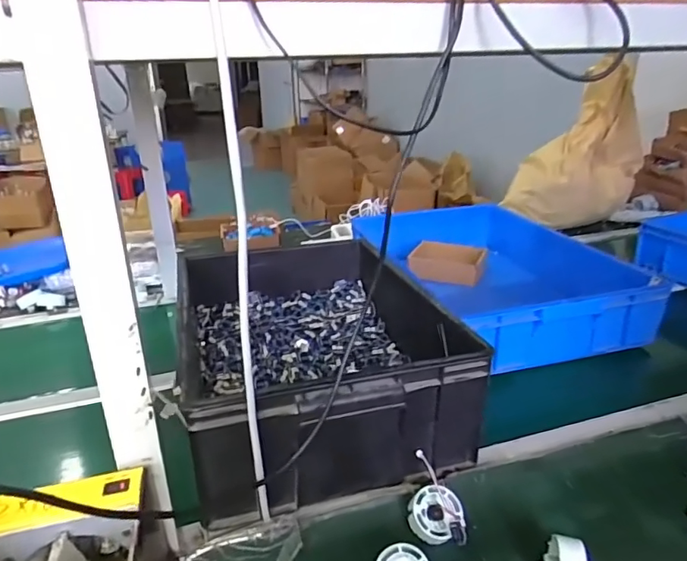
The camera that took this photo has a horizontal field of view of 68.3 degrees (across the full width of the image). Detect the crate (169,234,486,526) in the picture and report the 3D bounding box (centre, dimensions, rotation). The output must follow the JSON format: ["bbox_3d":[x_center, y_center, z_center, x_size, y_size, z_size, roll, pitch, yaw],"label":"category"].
[{"bbox_3d":[-0.052,0.096,0.759,0.332,0.180,0.481,-8,24,-15],"label":"crate"}]

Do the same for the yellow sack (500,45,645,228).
[{"bbox_3d":[0.701,-0.389,1.525,0.366,0.457,0.217,9,26,23],"label":"yellow sack"}]

